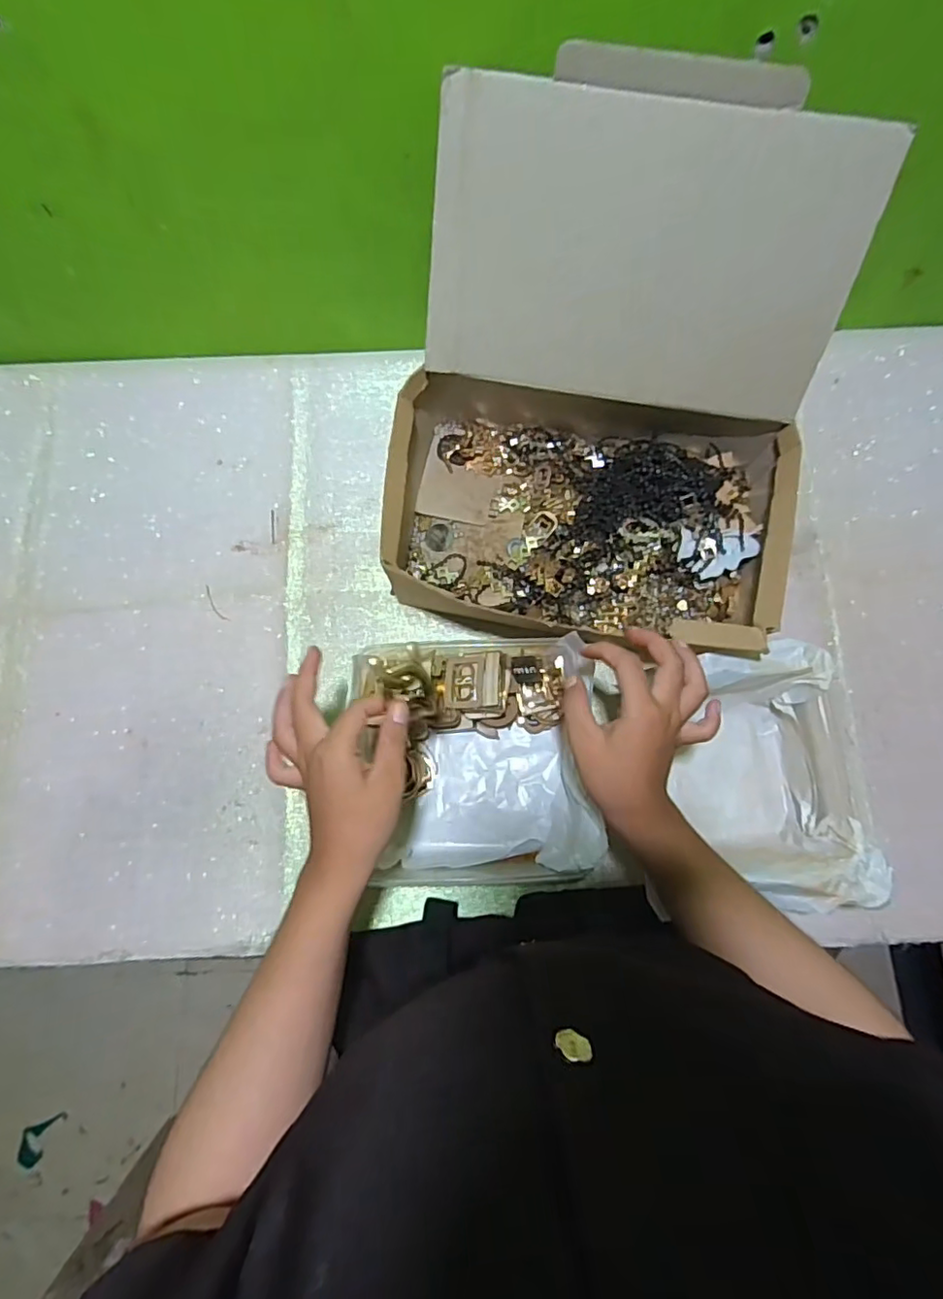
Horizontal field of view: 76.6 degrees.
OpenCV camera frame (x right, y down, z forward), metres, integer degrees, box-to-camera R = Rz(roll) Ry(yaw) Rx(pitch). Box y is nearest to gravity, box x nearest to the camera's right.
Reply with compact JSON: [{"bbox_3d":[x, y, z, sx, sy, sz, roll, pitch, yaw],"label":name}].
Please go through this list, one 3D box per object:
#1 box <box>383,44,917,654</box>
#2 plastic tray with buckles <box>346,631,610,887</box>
[{"bbox_3d":[0.104,-0.186,0.484,0.331,0.263,0.323,7,77,2],"label":"box"},{"bbox_3d":[0.002,0.097,0.518,0.191,0.080,0.203,-2,77,0],"label":"plastic tray with buckles"}]

